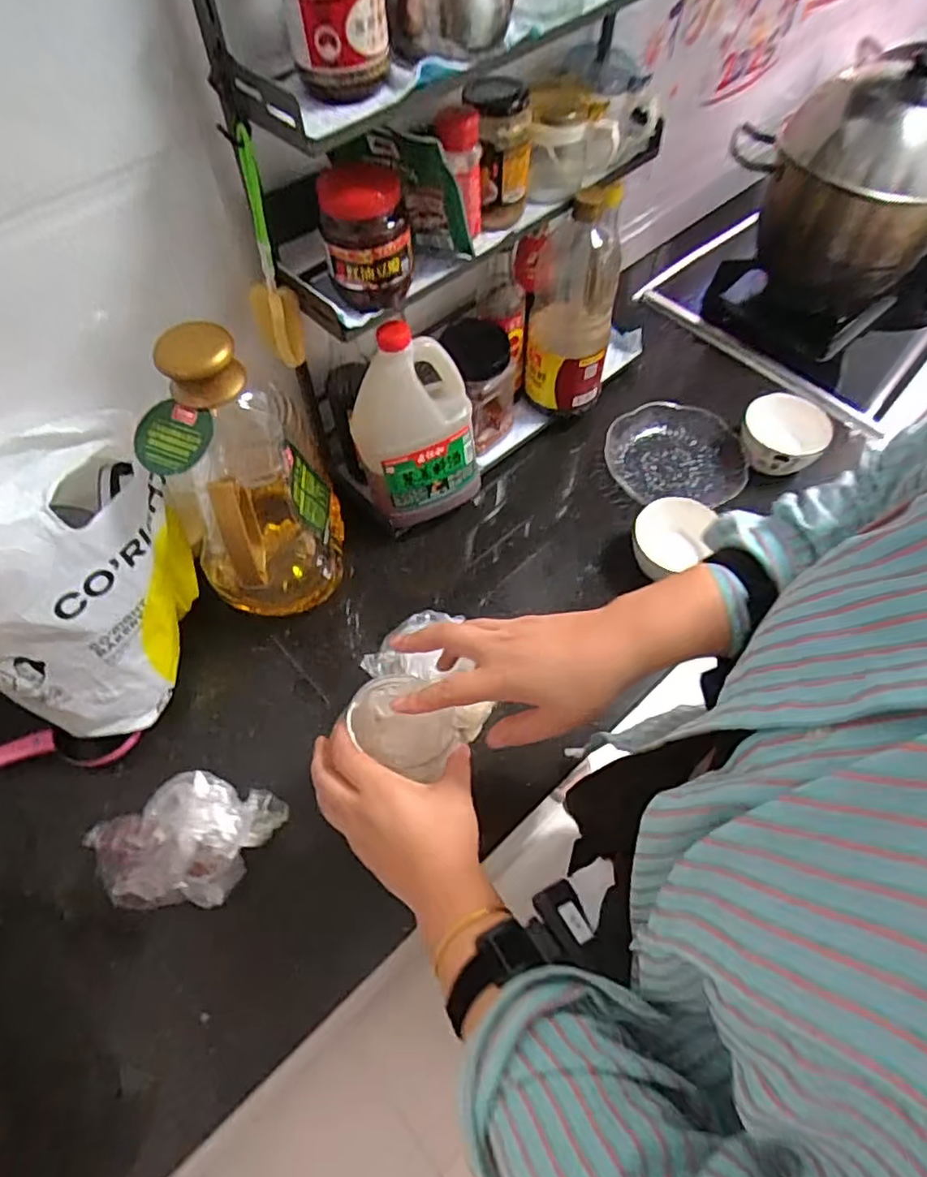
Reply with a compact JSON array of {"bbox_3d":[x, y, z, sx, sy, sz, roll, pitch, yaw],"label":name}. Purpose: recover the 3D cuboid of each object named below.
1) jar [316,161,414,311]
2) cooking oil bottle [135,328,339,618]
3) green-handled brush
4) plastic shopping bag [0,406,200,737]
[{"bbox_3d":[-0.091,-0.328,0.601,0.082,0.099,0.069,-3,60,-2],"label":"jar"},{"bbox_3d":[-0.220,-0.111,0.672,0.153,0.326,0.159,-17,62,-10],"label":"cooking oil bottle"},{"bbox_3d":[-0.185,-0.302,0.596,0.042,0.207,0.033,-7,60,-4],"label":"green-handled brush"},{"bbox_3d":[-0.381,-0.008,0.633,0.246,0.249,0.188,-40,68,-20],"label":"plastic shopping bag"}]

